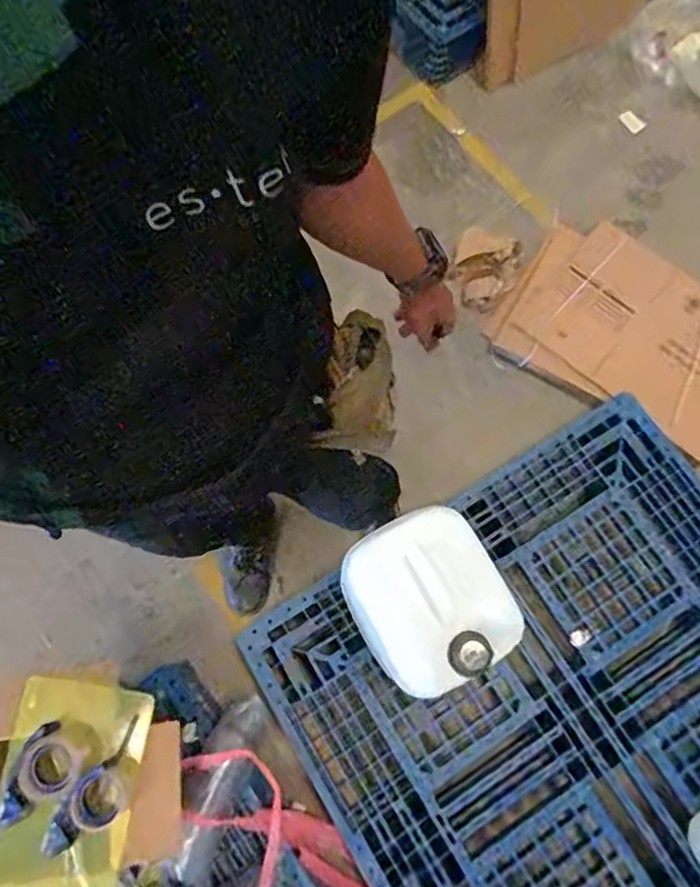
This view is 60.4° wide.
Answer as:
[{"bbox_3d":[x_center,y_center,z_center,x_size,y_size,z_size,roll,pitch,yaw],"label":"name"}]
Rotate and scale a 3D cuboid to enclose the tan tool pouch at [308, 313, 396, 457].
[{"bbox_3d":[0.009,-0.067,0.631,0.077,0.062,0.138,2,72,-2],"label":"tan tool pouch"}]

